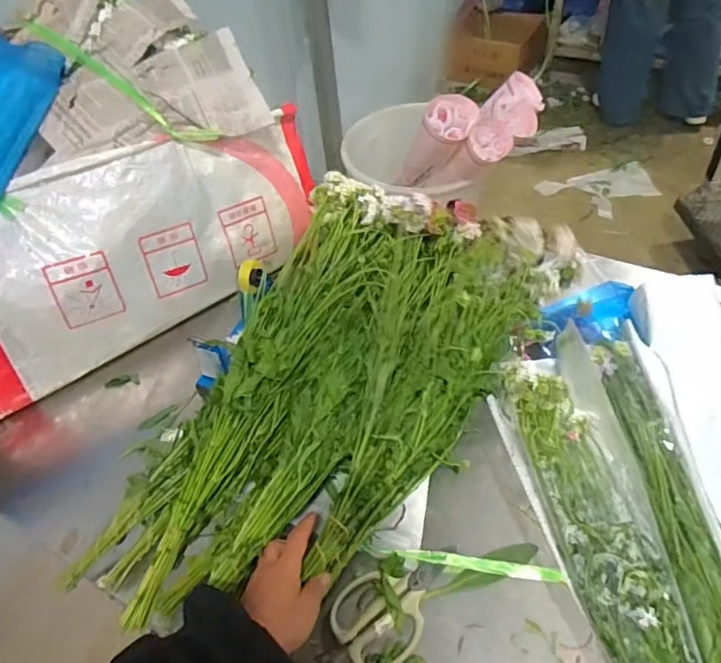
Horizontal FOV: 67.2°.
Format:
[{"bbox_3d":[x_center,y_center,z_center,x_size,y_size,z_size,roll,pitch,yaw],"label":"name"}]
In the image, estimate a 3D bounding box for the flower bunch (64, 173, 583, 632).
[{"bbox_3d":[-0.006,0.068,0.689,0.384,0.139,0.626,18,54,20],"label":"flower bunch"}]

